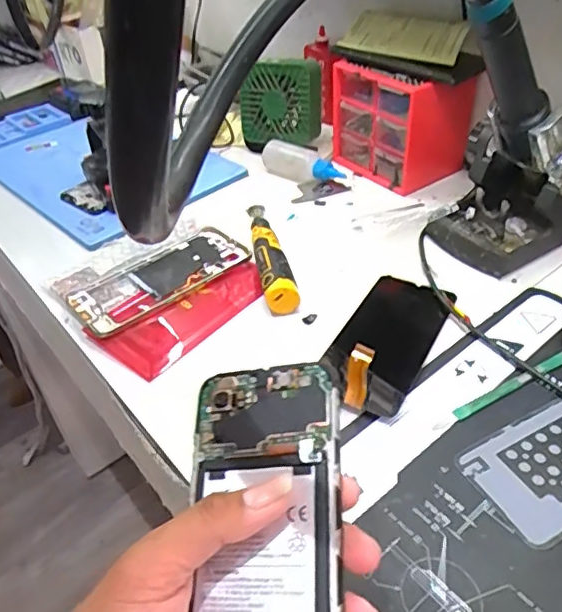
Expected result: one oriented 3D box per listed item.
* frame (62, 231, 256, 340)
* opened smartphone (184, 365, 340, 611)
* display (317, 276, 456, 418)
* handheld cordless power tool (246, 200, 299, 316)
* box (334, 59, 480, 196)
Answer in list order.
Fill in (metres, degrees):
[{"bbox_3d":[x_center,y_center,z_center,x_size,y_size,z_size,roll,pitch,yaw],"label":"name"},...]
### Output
[{"bbox_3d":[-0.111,-0.026,0.528,0.164,0.012,0.070,-31,47,-27],"label":"frame"},{"bbox_3d":[-0.009,0.103,0.243,0.069,0.004,0.159,-10,60,19],"label":"opened smartphone"},{"bbox_3d":[0.082,0.009,0.445,0.076,0.051,0.163,18,46,25],"label":"display"},{"bbox_3d":[-0.014,-0.056,0.546,0.029,0.031,0.166,-11,41,-6],"label":"handheld cordless power tool"},{"bbox_3d":[0.136,-0.216,0.651,0.092,0.121,0.138,-28,45,-24],"label":"box"}]

